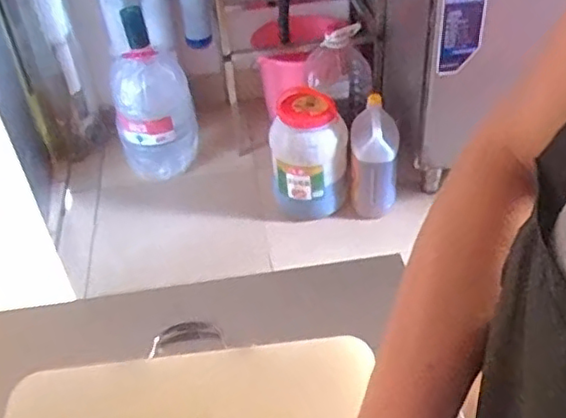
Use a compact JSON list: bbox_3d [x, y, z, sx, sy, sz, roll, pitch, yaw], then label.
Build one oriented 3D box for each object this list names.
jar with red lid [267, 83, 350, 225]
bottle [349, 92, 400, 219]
[{"bbox_3d":[0.073,-0.144,1.798,0.210,0.302,0.190,-2,41,3],"label":"jar with red lid"},{"bbox_3d":[0.255,-0.123,1.831,0.131,0.319,0.153,1,42,7],"label":"bottle"}]

